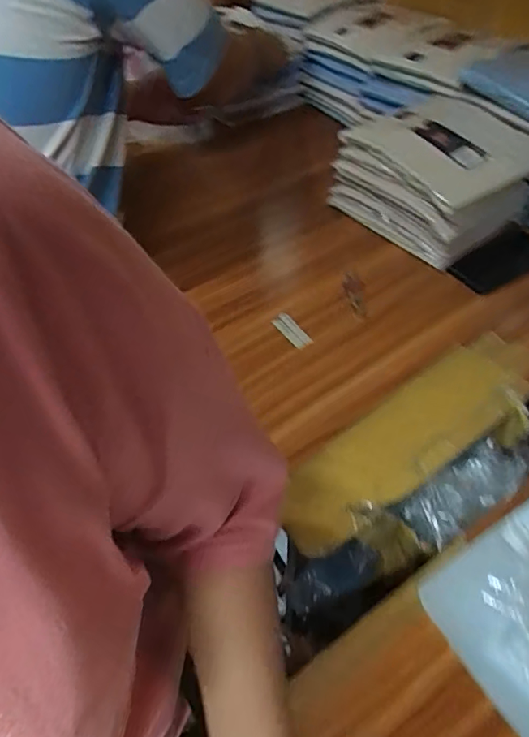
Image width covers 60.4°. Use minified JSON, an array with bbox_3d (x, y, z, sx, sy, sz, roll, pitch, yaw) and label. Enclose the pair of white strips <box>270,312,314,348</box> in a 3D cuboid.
[{"bbox_3d":[0.038,-0.054,0.645,0.026,0.008,0.067,-28,56,-21],"label":"pair of white strips"}]

